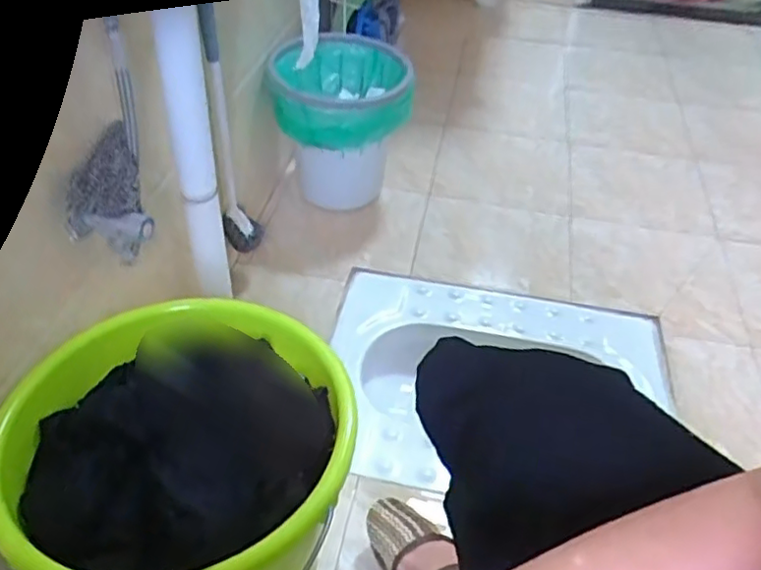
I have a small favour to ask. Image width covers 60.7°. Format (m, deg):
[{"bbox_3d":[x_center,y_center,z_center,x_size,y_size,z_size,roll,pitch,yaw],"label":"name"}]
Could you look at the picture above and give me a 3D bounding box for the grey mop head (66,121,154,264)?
[{"bbox_3d":[-0.291,-0.084,0.689,0.080,0.118,0.088,-15,44,-20],"label":"grey mop head"}]

